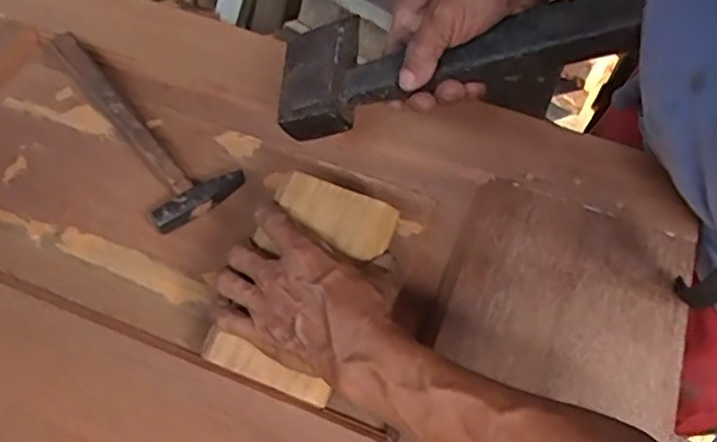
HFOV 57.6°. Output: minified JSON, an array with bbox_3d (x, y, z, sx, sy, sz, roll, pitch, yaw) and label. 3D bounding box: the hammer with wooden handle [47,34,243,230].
[{"bbox_3d":[-0.225,-0.114,0.664,0.088,0.024,0.298,-28,63,-21],"label":"hammer with wooden handle"}]

